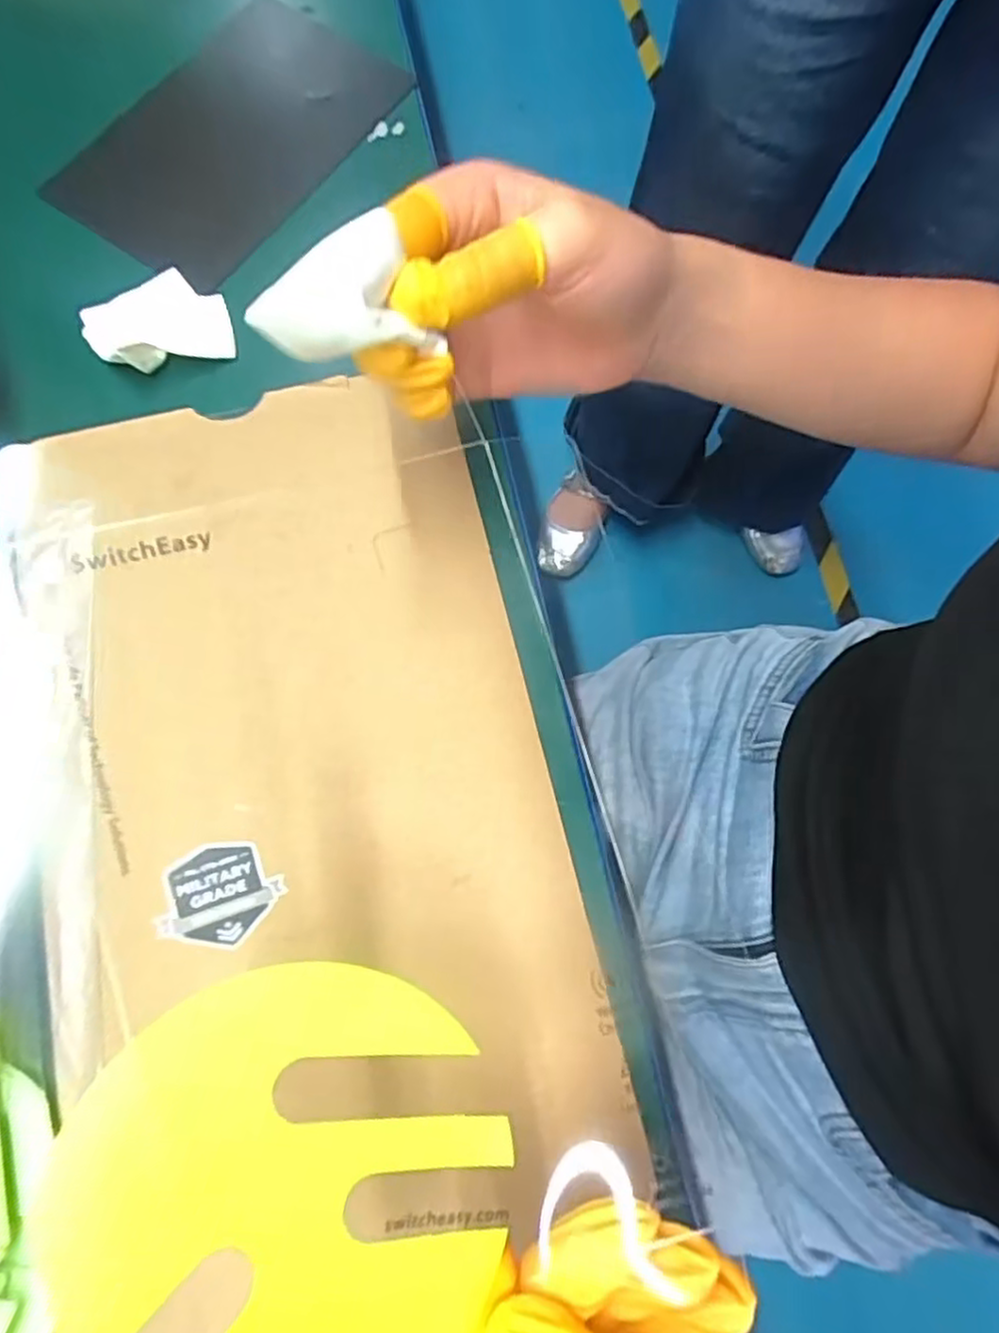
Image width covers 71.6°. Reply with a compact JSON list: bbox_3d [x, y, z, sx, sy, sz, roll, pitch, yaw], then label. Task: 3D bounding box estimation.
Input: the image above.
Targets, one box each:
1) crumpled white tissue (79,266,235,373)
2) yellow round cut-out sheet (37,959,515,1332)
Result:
[{"bbox_3d":[-0.154,-0.154,0.307,0.061,0.014,0.050,-16,73,-4],"label":"crumpled white tissue"},{"bbox_3d":[-0.042,0.113,0.145,0.085,0.004,0.095,-20,82,-25],"label":"yellow round cut-out sheet"}]

